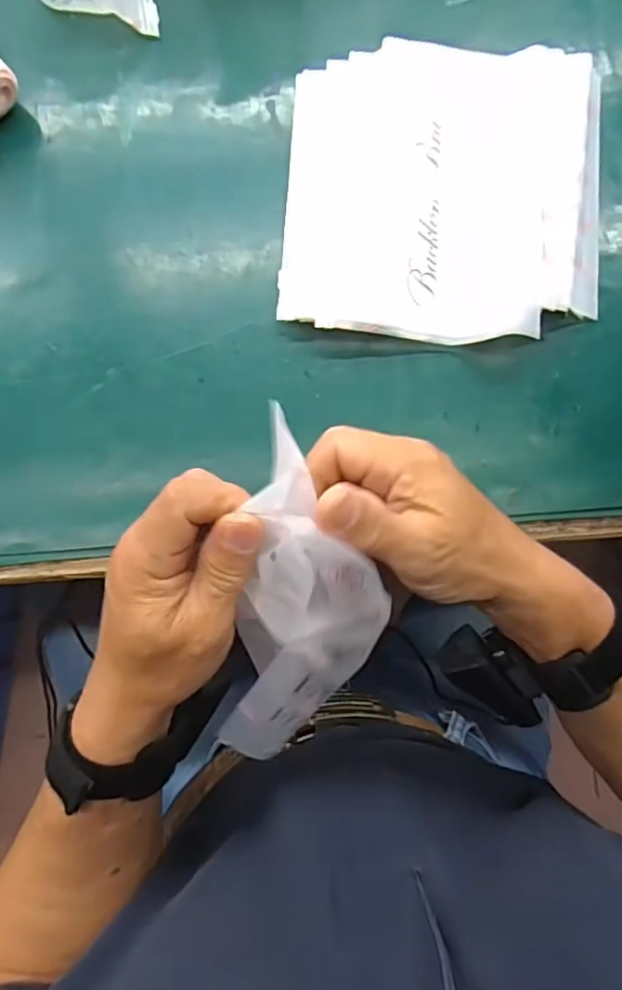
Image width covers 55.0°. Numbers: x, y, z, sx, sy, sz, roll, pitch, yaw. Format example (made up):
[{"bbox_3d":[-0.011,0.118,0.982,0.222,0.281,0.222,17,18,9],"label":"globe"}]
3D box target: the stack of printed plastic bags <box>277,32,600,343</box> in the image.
[{"bbox_3d":[0.093,-0.210,0.405,0.213,0.025,0.216,5,82,-2],"label":"stack of printed plastic bags"}]

